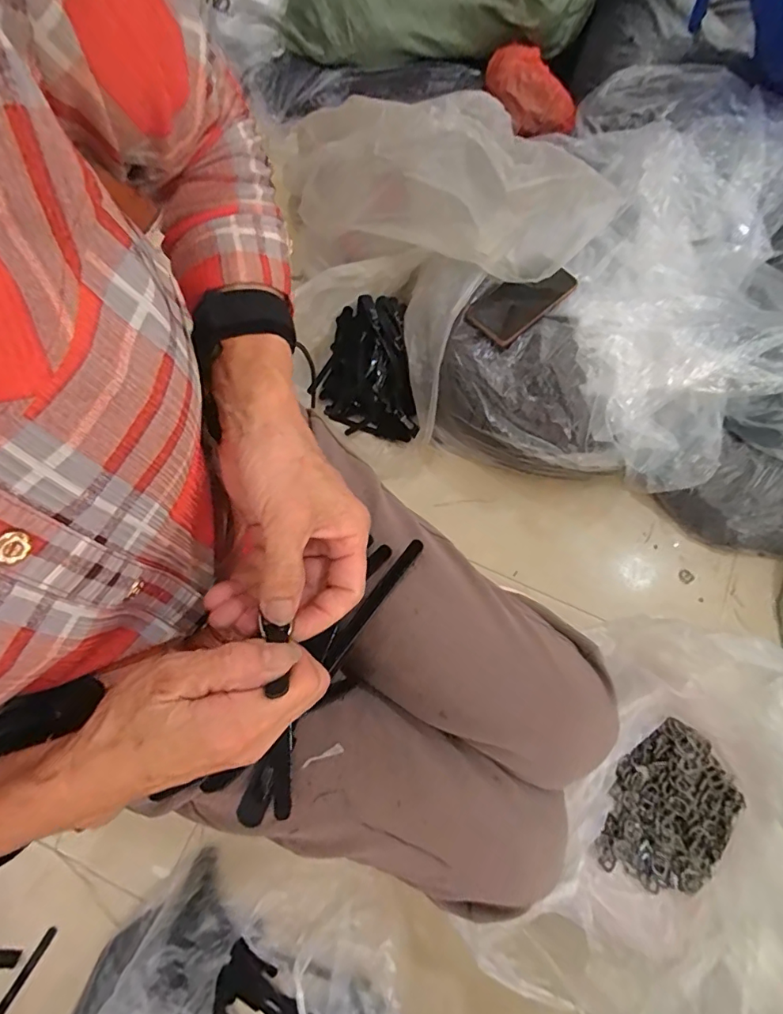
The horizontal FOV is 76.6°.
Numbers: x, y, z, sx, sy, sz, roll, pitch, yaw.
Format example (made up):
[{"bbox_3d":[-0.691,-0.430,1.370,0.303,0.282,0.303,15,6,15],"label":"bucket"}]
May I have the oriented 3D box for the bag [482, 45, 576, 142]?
[{"bbox_3d":[0.246,-0.740,0.892,0.075,0.093,0.201,-38,78,-11],"label":"bag"}]

